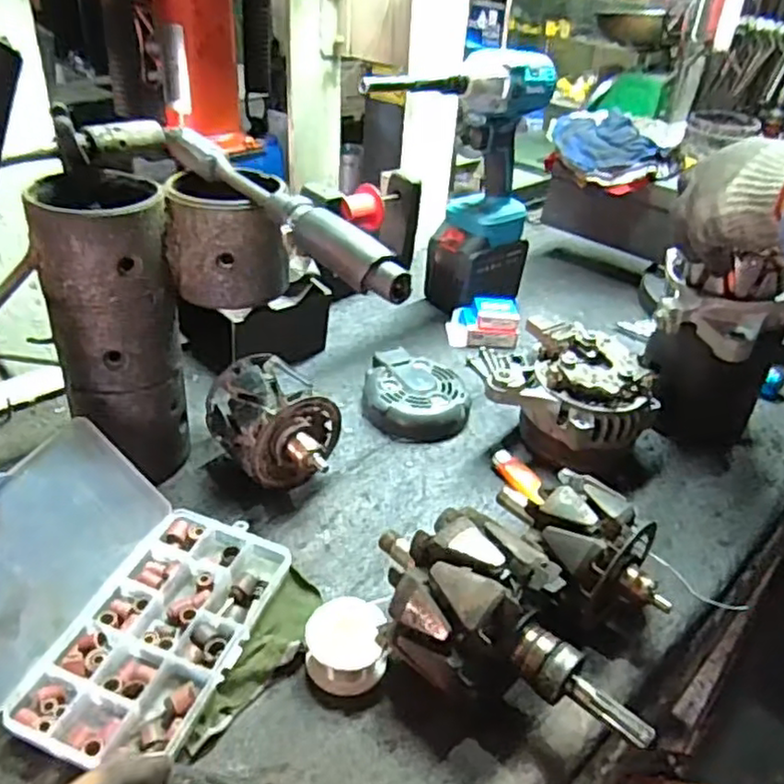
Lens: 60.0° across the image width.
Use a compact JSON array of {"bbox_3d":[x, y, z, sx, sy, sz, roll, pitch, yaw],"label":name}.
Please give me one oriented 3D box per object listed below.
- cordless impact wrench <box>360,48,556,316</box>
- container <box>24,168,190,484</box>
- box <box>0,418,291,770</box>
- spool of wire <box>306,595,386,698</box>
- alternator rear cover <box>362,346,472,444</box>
[{"bbox_3d":[0.074,-0.220,0.763,0.233,0.278,0.077,-26,46,-37],"label":"cordless impact wrench"},{"bbox_3d":[-0.212,-0.046,0.524,0.088,0.217,0.099,-13,39,-24],"label":"container"},{"bbox_3d":[-0.177,0.123,0.432,0.173,0.088,0.177,14,36,13],"label":"box"},{"bbox_3d":[-0.031,0.164,0.446,0.050,0.035,0.048,4,35,-3],"label":"spool of wire"},{"bbox_3d":[0.025,0.003,0.673,0.104,0.034,0.101,8,35,4],"label":"alternator rear cover"}]

